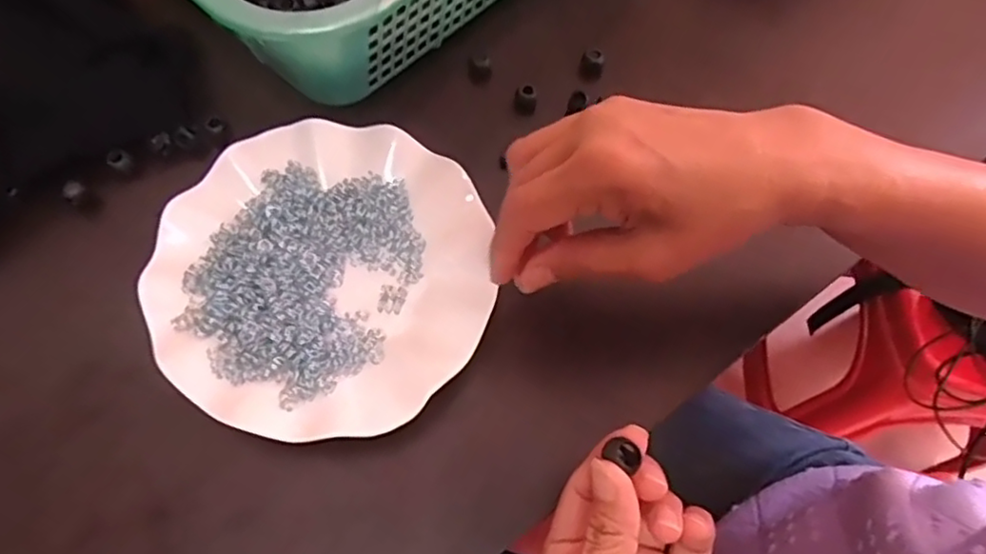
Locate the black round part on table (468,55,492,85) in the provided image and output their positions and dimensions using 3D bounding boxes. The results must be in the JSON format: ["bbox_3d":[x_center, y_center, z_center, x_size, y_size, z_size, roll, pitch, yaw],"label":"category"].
[{"bbox_3d":[-0.009,-0.143,0.430,0.016,0.012,0.015,1,66,-2],"label":"black round part on table"}]

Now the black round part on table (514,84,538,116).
[{"bbox_3d":[0.021,-0.118,0.422,0.015,0.021,0.014,1,66,-2],"label":"black round part on table"}]

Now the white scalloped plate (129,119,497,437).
[{"bbox_3d":[-0.093,-0.004,0.348,0.182,0.023,0.178,32,68,12],"label":"white scalloped plate"}]

